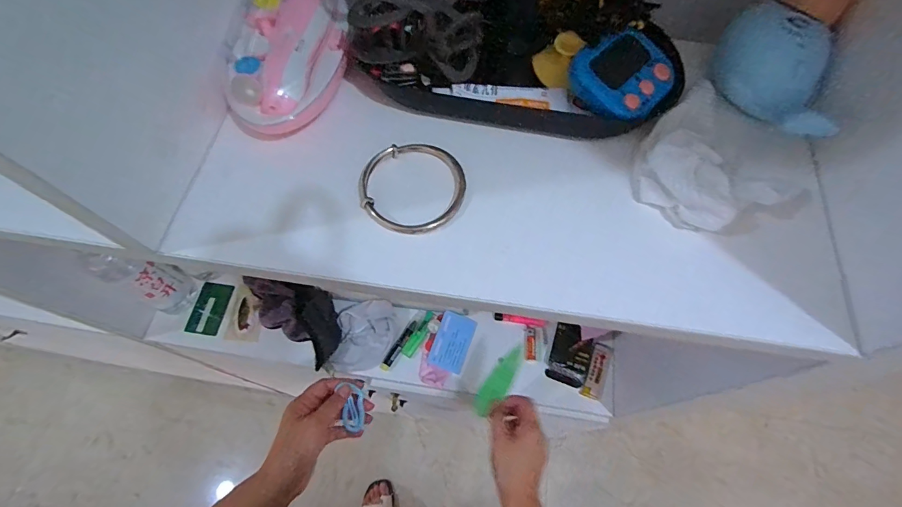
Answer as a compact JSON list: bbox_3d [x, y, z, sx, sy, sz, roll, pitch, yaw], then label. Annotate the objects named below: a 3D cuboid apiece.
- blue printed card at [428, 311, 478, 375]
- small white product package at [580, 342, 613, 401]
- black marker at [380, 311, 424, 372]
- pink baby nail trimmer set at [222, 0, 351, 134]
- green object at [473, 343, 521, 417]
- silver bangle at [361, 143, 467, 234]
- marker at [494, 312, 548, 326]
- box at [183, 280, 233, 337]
[{"bbox_3d":[0.003,0.135,0.651,0.054,0.006,0.088,27,64,-8],"label":"blue printed card"},{"bbox_3d":[0.219,0.175,0.629,0.031,0.015,0.082,20,73,9],"label":"small white product package"},{"bbox_3d":[-0.073,0.133,0.653,0.015,0.016,0.105,29,69,14],"label":"black marker"},{"bbox_3d":[-0.116,-0.146,0.305,0.081,0.028,0.134,-3,65,0],"label":"pink baby nail trimmer set"},{"bbox_3d":[0.063,0.164,0.545,0.031,0.011,0.099,33,88,16],"label":"green object"},{"bbox_3d":[-0.025,-0.044,0.278,0.068,0.008,0.067,0,65,1],"label":"silver bangle"},{"bbox_3d":[0.110,0.104,0.664,0.082,0.011,0.014,10,65,5],"label":"marker"},{"bbox_3d":[-0.391,0.089,0.685,0.059,0.012,0.085,11,66,6],"label":"box"}]

